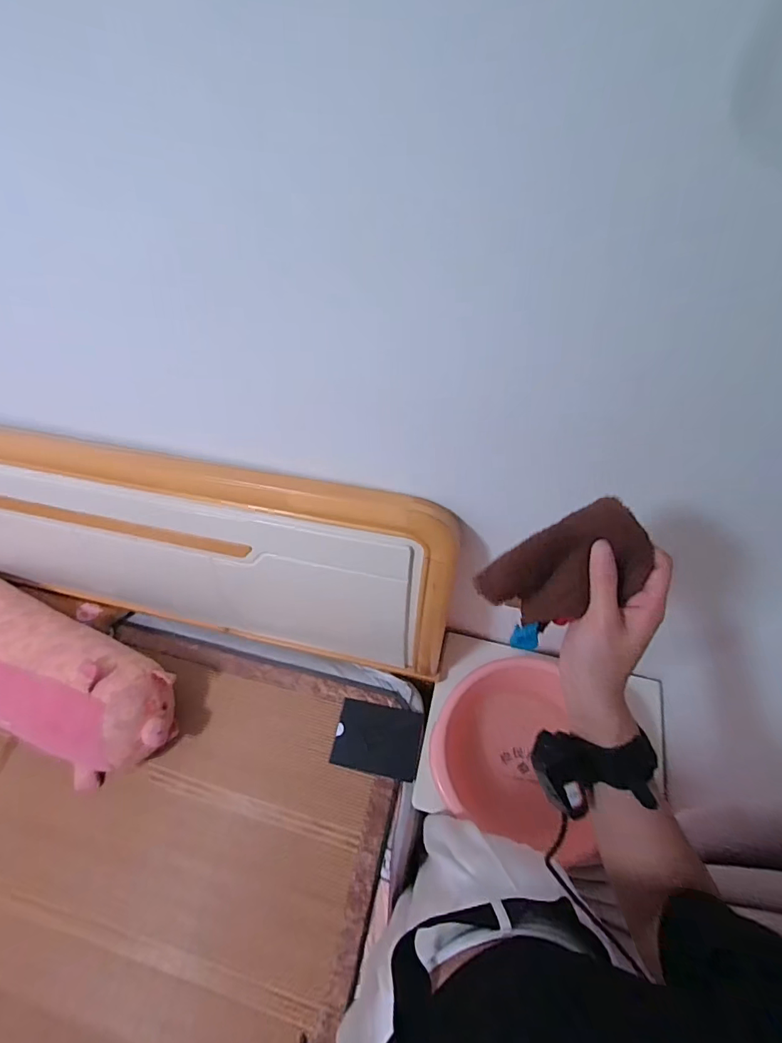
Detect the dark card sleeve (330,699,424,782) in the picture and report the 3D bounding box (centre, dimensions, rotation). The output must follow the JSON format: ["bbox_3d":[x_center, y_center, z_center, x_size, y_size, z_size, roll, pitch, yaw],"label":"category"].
[{"bbox_3d":[-0.029,0.487,1.036,0.186,0.009,0.140,10,63,7],"label":"dark card sleeve"}]

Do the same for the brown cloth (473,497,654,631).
[{"bbox_3d":[0.137,0.041,0.373,0.134,0.035,0.065,-36,56,30],"label":"brown cloth"}]

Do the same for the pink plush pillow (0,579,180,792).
[{"bbox_3d":[-0.919,0.303,1.075,0.941,0.200,0.276,21,61,14],"label":"pink plush pillow"}]

